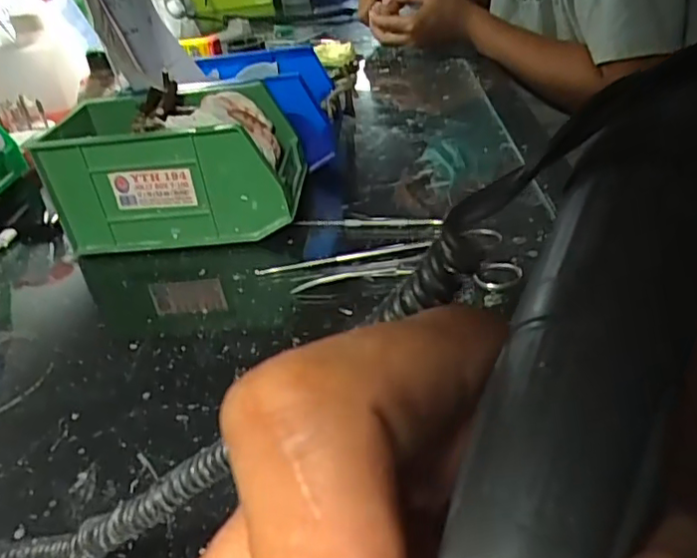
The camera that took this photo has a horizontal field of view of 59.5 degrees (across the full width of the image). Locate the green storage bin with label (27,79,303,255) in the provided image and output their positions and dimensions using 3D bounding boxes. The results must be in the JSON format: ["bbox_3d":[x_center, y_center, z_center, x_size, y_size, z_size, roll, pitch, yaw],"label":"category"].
[{"bbox_3d":[-0.123,-0.086,0.460,0.171,0.090,0.102,-3,33,6],"label":"green storage bin with label"}]

